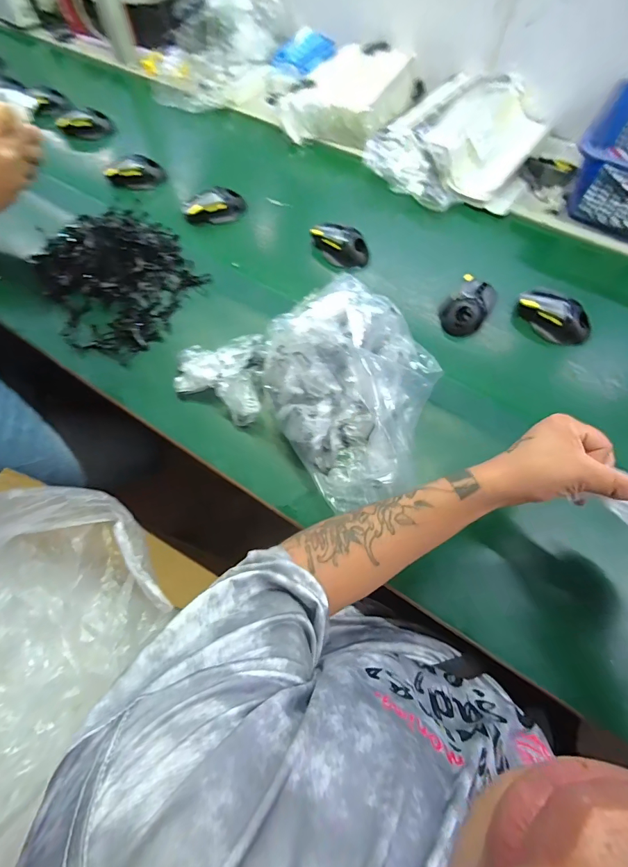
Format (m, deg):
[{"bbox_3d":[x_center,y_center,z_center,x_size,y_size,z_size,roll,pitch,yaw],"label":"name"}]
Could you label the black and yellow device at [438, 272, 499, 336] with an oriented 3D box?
[{"bbox_3d":[0.248,-0.201,0.633,0.066,0.056,0.095,36,70,16],"label":"black and yellow device"}]

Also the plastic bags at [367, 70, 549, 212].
[{"bbox_3d":[0.284,-0.578,0.763,0.296,0.097,0.346,21,66,10],"label":"plastic bags"}]

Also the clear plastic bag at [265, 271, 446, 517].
[{"bbox_3d":[0.057,-0.060,0.510,0.215,0.128,0.241,-29,68,-13],"label":"clear plastic bag"}]

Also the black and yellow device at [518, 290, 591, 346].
[{"bbox_3d":[0.378,-0.186,0.613,0.056,0.045,0.111,-33,69,-15],"label":"black and yellow device"}]

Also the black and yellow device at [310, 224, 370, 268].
[{"bbox_3d":[0.044,-0.332,0.684,0.110,0.037,0.058,31,68,14],"label":"black and yellow device"}]

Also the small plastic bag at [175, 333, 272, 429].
[{"bbox_3d":[-0.139,-0.088,0.570,0.128,0.042,0.133,4,65,2],"label":"small plastic bag"}]

